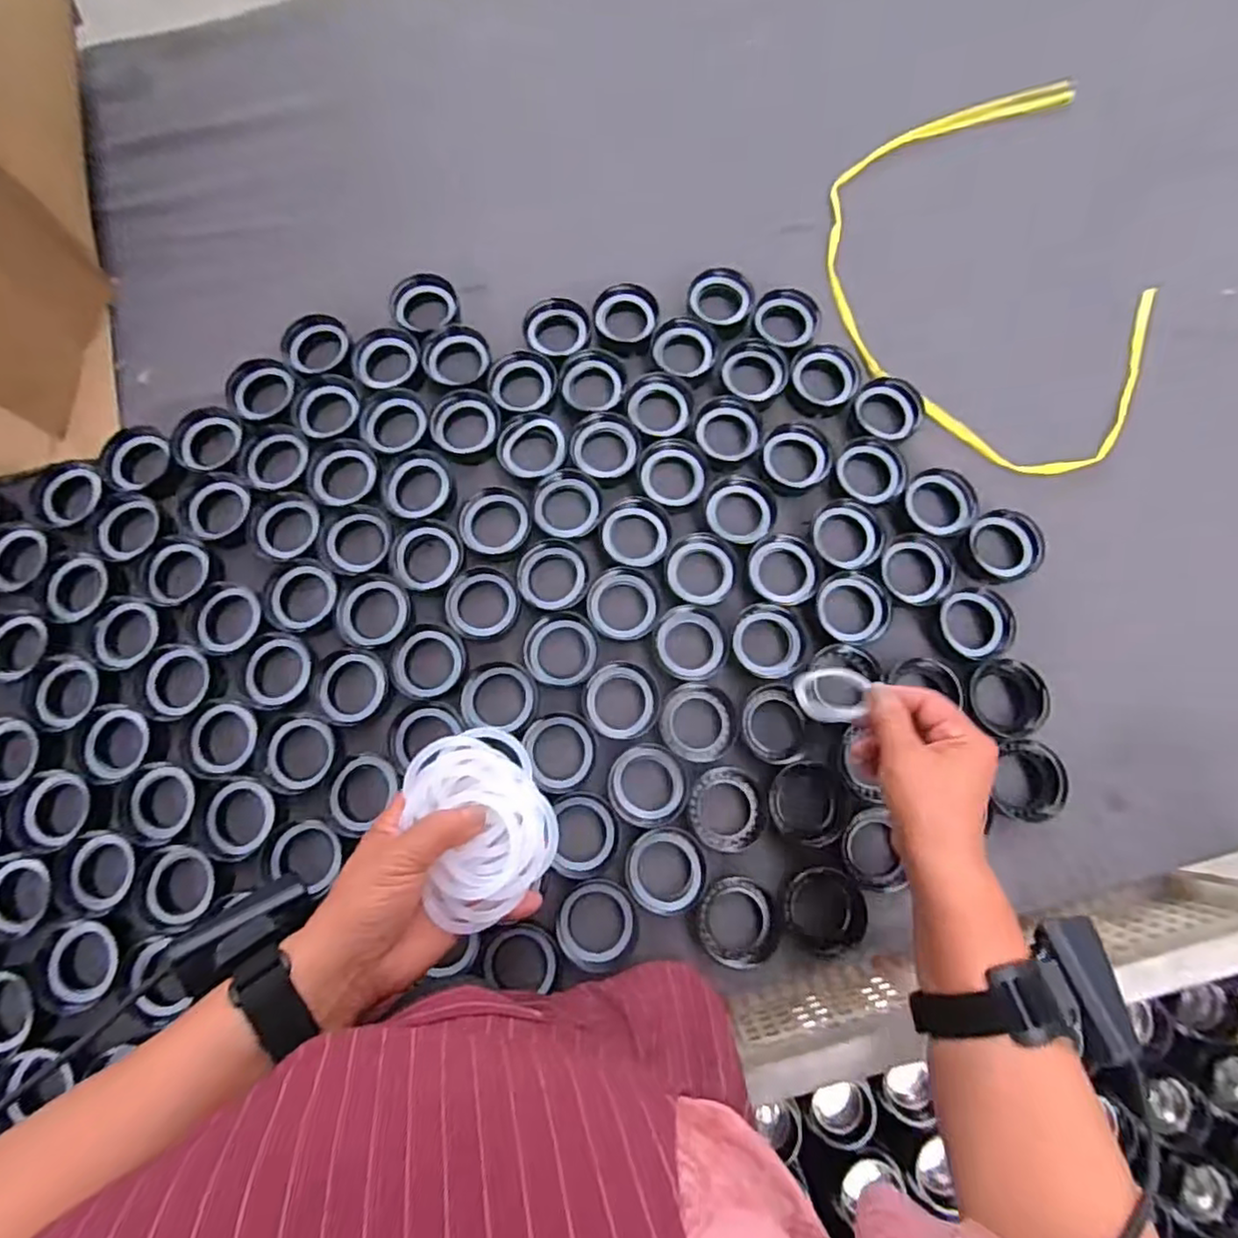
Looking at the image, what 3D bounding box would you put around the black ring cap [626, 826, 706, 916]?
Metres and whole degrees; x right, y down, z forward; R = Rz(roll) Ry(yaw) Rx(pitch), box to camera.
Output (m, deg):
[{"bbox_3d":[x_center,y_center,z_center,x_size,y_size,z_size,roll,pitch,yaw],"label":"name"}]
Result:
[{"bbox_3d":[0.039,0.209,0.535,0.066,0.012,0.068,0,77,1],"label":"black ring cap"}]

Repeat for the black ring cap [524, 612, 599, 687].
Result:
[{"bbox_3d":[-0.052,0.027,0.580,0.063,0.023,0.064,0,77,1],"label":"black ring cap"}]

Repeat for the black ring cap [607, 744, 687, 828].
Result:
[{"bbox_3d":[0.024,0.142,0.550,0.065,0.014,0.067,4,77,1],"label":"black ring cap"}]

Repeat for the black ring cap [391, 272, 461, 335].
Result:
[{"bbox_3d":[-0.195,-0.317,0.653,0.066,0.027,0.063,0,77,1],"label":"black ring cap"}]

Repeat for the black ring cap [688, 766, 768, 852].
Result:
[{"bbox_3d":[0.094,0.163,0.550,0.066,0.016,0.069,0,77,1],"label":"black ring cap"}]

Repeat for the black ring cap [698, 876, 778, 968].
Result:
[{"bbox_3d":[0.097,0.251,0.532,0.067,0.010,0.068,0,77,1],"label":"black ring cap"}]

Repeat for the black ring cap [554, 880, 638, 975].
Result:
[{"bbox_3d":[-0.019,0.249,0.525,0.063,0.016,0.067,6,77,2],"label":"black ring cap"}]

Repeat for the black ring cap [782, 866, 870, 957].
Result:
[{"bbox_3d":[0.171,0.241,0.535,0.068,0.011,0.065,0,77,1],"label":"black ring cap"}]

